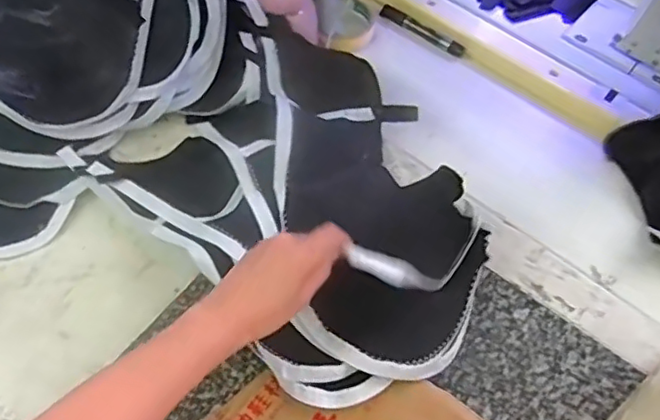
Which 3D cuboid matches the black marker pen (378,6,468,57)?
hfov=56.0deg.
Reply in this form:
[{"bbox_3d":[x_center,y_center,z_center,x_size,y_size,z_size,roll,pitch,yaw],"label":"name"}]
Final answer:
[{"bbox_3d":[0.126,-0.245,0.849,0.129,0.012,0.020,32,67,17],"label":"black marker pen"}]

